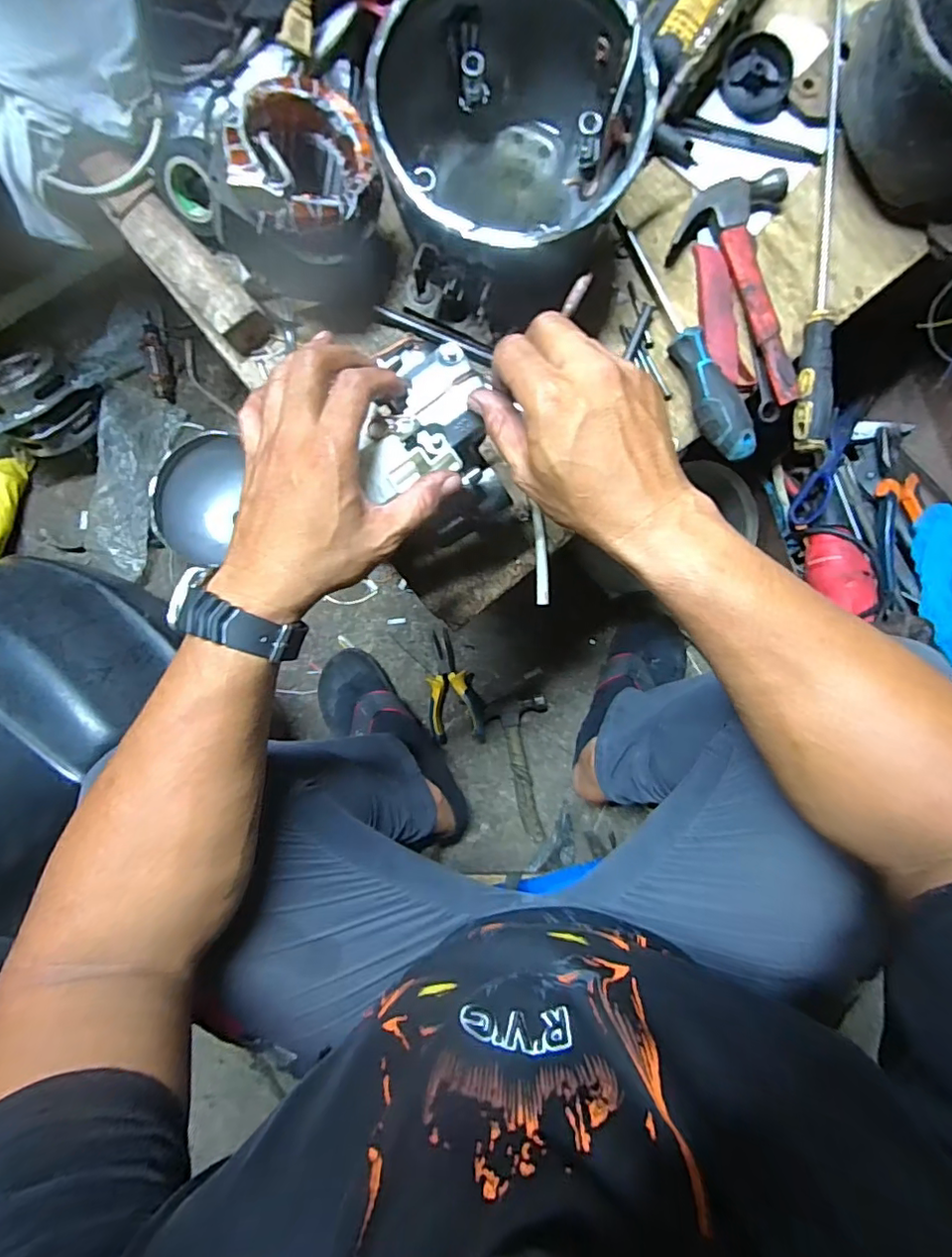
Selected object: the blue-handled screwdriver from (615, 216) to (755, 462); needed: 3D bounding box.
[{"bbox_3d":[0.169,-0.237,0.461,0.030,0.036,0.217,-22,91,1],"label":"blue-handled screwdriver"}]

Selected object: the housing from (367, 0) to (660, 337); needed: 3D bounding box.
[{"bbox_3d":[0.024,-0.341,0.414,0.172,0.119,0.191,-8,91,1],"label":"housing"}]

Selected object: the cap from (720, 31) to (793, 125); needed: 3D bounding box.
[{"bbox_3d":[0.230,-0.451,0.465,0.056,0.014,0.063,24,92,0],"label":"cap"}]

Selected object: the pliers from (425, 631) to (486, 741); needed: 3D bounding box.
[{"bbox_3d":[-0.030,0.083,0.797,0.075,0.035,0.156,-5,91,1],"label":"pliers"}]

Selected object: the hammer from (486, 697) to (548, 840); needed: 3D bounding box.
[{"bbox_3d":[0.084,0.198,0.809,0.085,0.028,0.195,-19,91,1],"label":"hammer"}]

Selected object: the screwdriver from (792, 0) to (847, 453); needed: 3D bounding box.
[{"bbox_3d":[0.284,-0.332,0.461,0.024,0.022,0.370,4,92,1],"label":"screwdriver"}]

